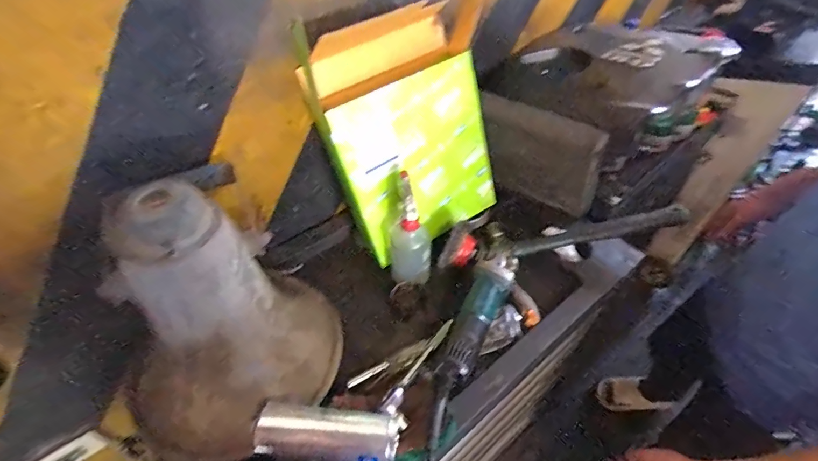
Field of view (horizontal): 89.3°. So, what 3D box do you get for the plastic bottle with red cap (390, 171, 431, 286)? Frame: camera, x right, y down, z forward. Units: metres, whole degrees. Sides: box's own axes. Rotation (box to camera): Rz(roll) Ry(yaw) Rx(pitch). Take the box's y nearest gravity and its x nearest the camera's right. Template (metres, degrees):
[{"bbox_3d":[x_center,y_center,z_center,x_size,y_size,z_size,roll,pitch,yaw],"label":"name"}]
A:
[{"bbox_3d":[0.003,0.003,0.695,0.068,0.173,0.090,-1,47,-1],"label":"plastic bottle with red cap"}]

